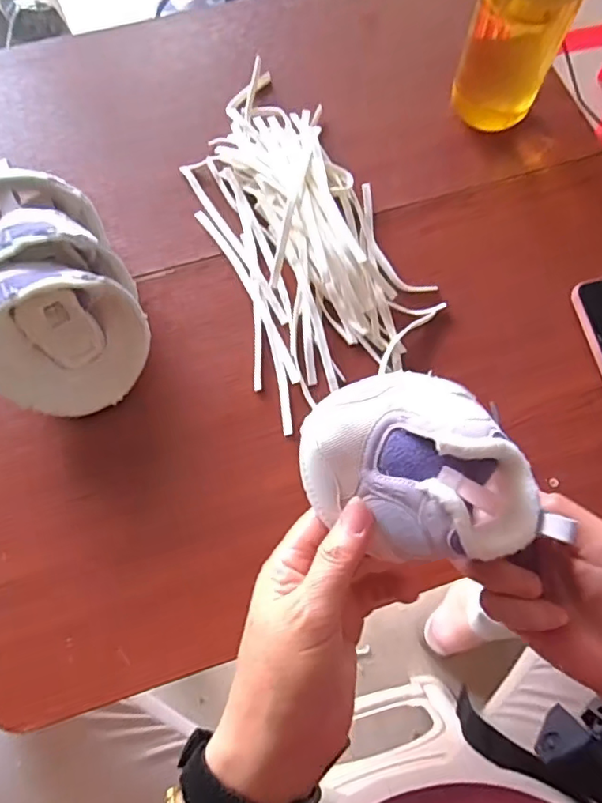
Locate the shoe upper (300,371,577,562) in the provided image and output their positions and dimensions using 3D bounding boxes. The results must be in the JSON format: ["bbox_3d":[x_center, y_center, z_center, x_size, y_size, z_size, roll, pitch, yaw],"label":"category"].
[{"bbox_3d":[0.056,0.032,0.270,0.096,0.047,0.100,-18,71,-7],"label":"shoe upper"}]

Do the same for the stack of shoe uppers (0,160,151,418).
[{"bbox_3d":[-0.177,-0.081,0.390,0.108,0.071,0.164,-18,71,-7],"label":"stack of shoe uppers"}]

